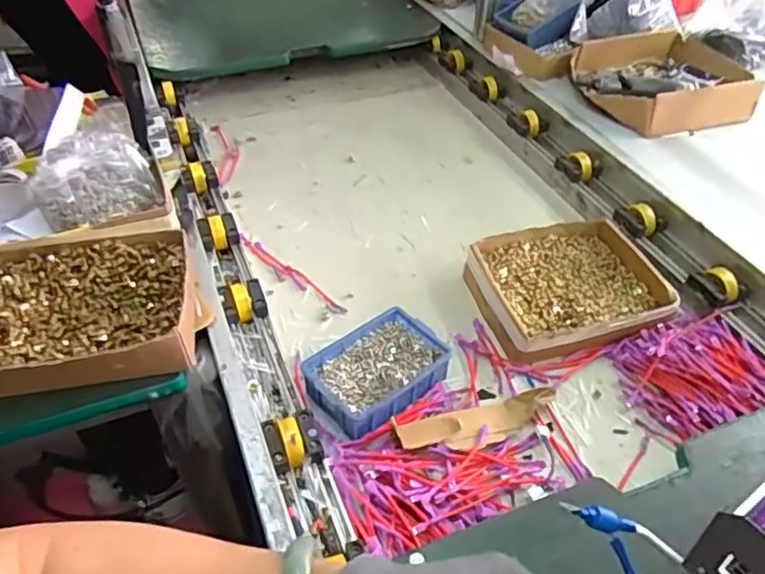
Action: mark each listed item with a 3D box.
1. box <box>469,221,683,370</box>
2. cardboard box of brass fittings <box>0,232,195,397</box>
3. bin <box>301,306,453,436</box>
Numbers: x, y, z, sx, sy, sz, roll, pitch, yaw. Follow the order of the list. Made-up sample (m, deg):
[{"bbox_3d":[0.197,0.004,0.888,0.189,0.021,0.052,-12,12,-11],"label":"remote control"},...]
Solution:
[{"bbox_3d":[0.235,-0.003,0.803,0.223,0.048,0.200,-13,46,-14],"label":"box"},{"bbox_3d":[-0.306,0.022,0.644,0.215,0.050,0.183,-9,44,-10],"label":"cardboard box of brass fittings"},{"bbox_3d":[-0.005,0.097,0.699,0.151,0.054,0.104,-30,52,-28],"label":"bin"}]

